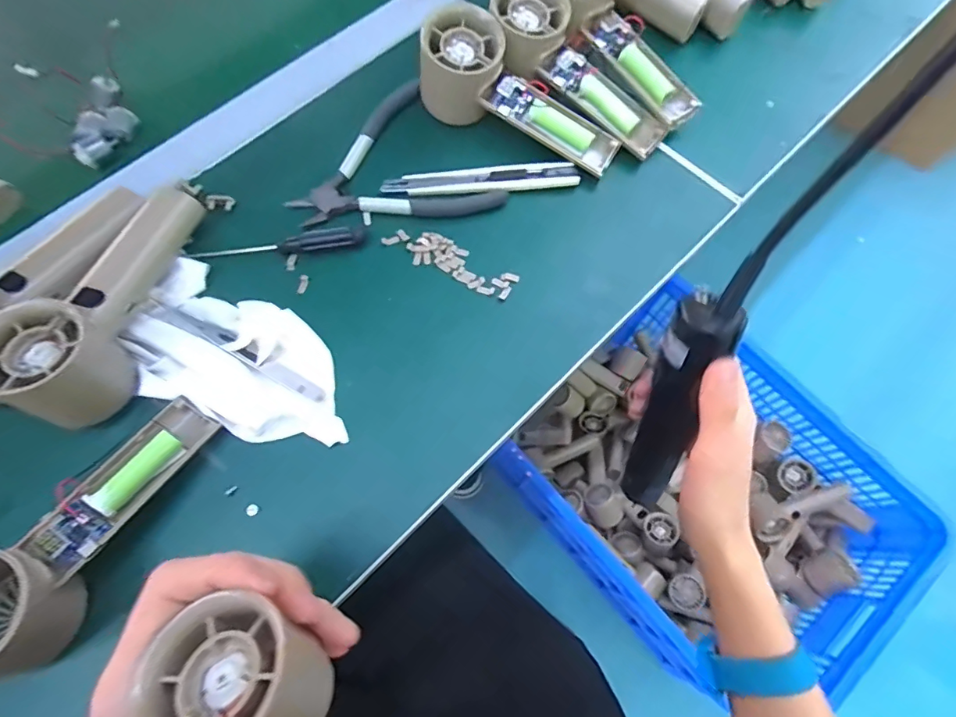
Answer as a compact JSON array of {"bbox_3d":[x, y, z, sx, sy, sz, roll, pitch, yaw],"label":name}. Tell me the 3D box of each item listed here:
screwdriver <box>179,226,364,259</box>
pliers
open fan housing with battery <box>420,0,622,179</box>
[{"bbox_3d":[-0.138,-0.079,0.333,0.119,0.010,0.014,-6,70,-3],"label":"screwdriver"},{"bbox_3d":[-0.057,-0.153,0.361,0.148,0.017,0.116,-2,70,-2],"label":"pliers"},{"bbox_3d":[0.028,-0.187,0.363,0.157,0.062,0.050,30,71,-8],"label":"open fan housing with battery"}]

